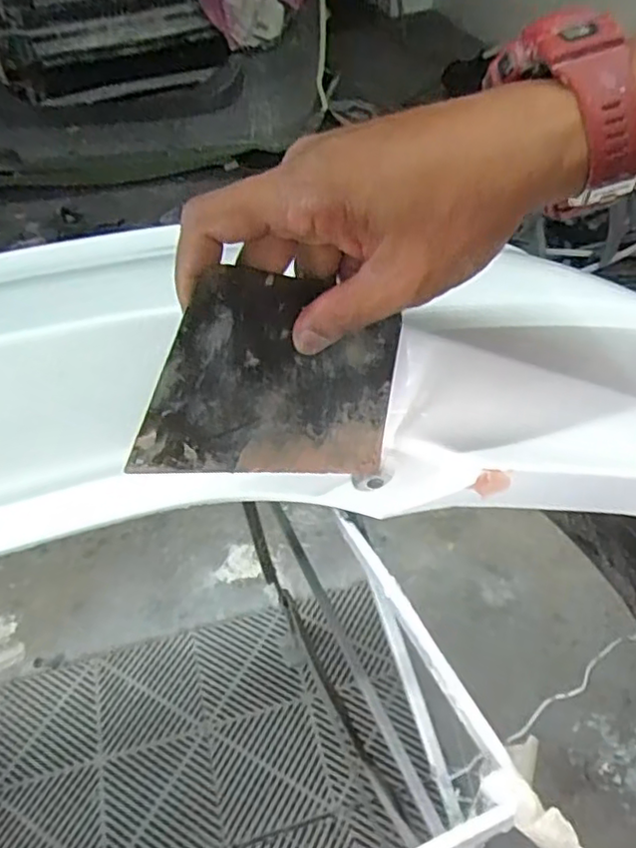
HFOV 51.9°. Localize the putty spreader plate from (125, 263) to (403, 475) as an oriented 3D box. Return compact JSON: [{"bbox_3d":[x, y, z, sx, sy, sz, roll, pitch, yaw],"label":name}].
[{"bbox_3d":[-0.015,-0.020,0.318,0.134,0.096,0.004,3,22,-35],"label":"putty spreader plate"}]

